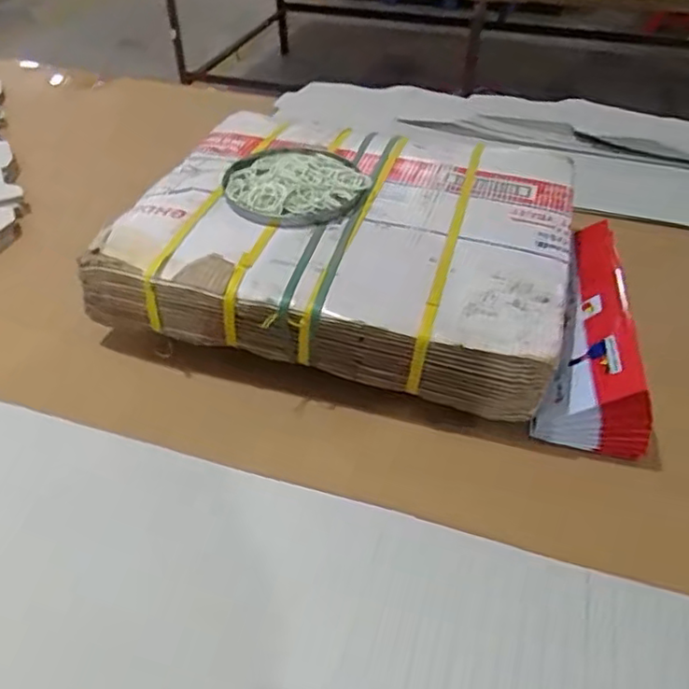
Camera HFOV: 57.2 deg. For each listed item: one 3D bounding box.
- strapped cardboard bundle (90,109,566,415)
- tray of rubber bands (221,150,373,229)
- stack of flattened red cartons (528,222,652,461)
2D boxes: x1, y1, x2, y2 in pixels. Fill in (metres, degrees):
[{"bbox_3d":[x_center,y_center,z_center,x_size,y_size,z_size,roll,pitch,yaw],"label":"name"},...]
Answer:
[{"bbox_3d":[0.013,-0.136,0.787,0.498,0.125,0.418,12,44,12],"label":"strapped cardboard bundle"},{"bbox_3d":[-0.070,-0.193,0.758,0.183,0.026,0.146,28,49,27],"label":"tray of rubber bands"},{"bbox_3d":[0.281,-0.023,0.696,0.098,0.094,0.288,13,44,13],"label":"stack of flattened red cartons"}]

